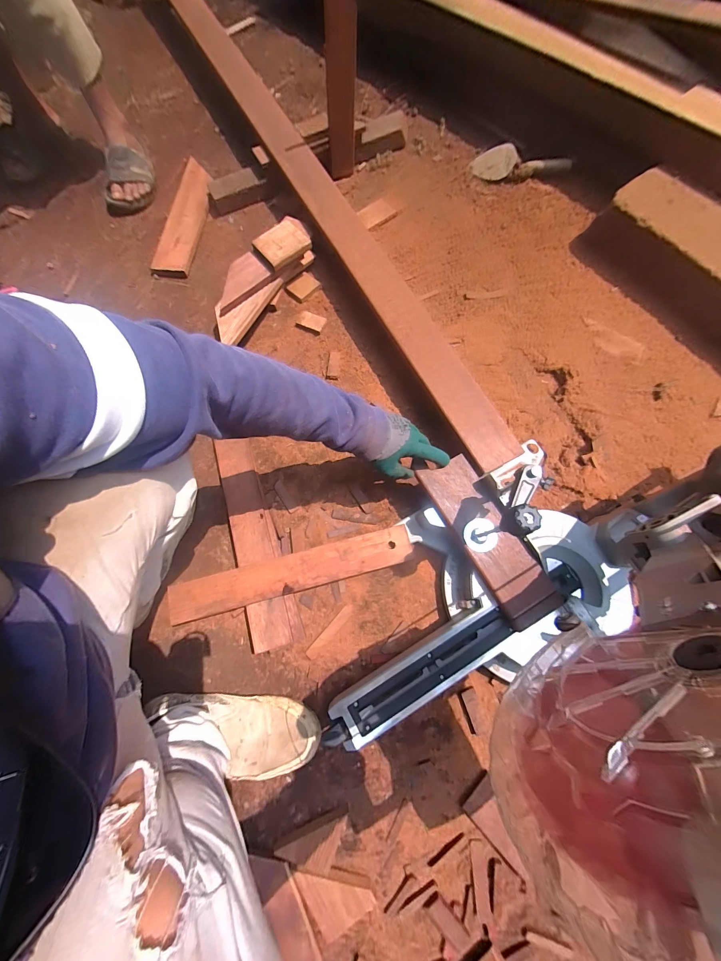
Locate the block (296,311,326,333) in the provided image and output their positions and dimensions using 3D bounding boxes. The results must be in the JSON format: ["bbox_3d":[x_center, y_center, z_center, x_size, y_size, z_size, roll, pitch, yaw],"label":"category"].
[{"bbox_3d":[-0.116,-0.376,0.760,0.063,0.015,0.038,23,76,7],"label":"block"}]

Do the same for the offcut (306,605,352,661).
[{"bbox_3d":[-0.055,0.273,0.576,0.018,0.004,0.107,41,79,11],"label":"offcut"}]

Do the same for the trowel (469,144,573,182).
[{"bbox_3d":[0.444,-0.882,0.898,0.260,0.044,0.079,11,75,4],"label":"trowel"}]

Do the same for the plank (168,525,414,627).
[{"bbox_3d":[-0.119,0.164,0.566,0.424,0.014,0.065,-15,75,-3],"label":"plank"}]

